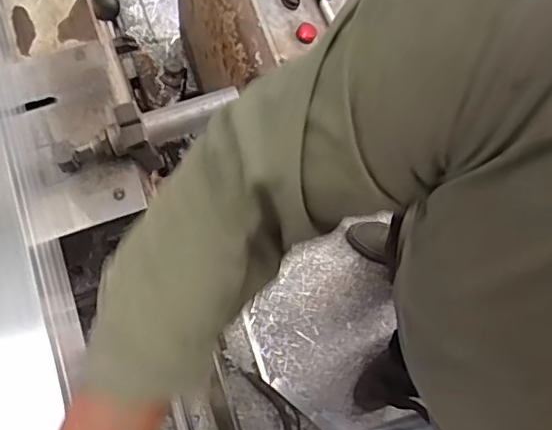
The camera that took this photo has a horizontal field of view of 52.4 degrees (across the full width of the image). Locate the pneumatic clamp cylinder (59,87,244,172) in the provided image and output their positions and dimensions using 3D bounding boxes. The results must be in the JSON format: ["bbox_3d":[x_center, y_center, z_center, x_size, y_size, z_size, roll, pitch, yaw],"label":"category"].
[{"bbox_3d":[-0.141,-0.098,0.624,0.211,0.051,0.048,-24,74,-8],"label":"pneumatic clamp cylinder"}]

